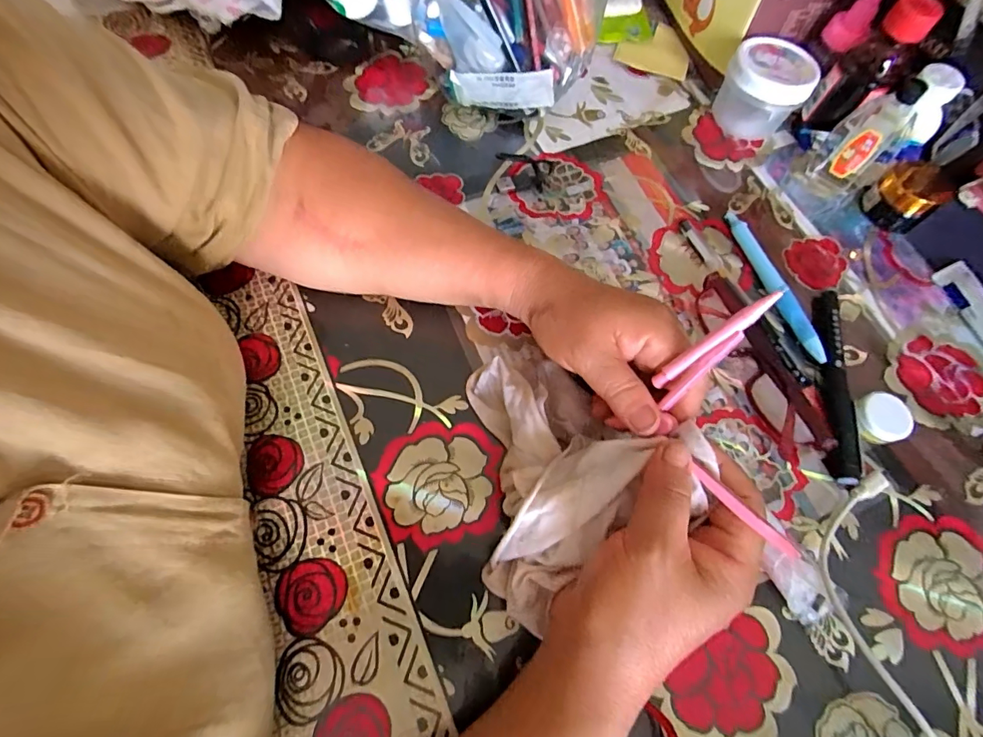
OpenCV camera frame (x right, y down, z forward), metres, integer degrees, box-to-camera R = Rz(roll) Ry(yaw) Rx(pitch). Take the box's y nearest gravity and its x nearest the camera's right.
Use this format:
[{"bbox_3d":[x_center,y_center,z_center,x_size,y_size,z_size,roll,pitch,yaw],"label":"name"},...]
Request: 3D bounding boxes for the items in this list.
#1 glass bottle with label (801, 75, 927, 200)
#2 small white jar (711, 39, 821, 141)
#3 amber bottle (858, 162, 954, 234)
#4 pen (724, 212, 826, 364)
[{"bbox_3d":[0.284,-0.170,0.352,0.042,0.083,0.028,41,72,14],"label":"glass bottle with label"},{"bbox_3d":[0.227,-0.230,0.390,0.061,0.054,0.062,1,67,-2],"label":"small white jar"},{"bbox_3d":[0.321,-0.134,0.363,0.042,0.032,0.044,-40,74,-17],"label":"amber bottle"},{"bbox_3d":[0.206,-0.064,0.340,0.018,0.015,0.129,-11,68,-7],"label":"pen"}]

